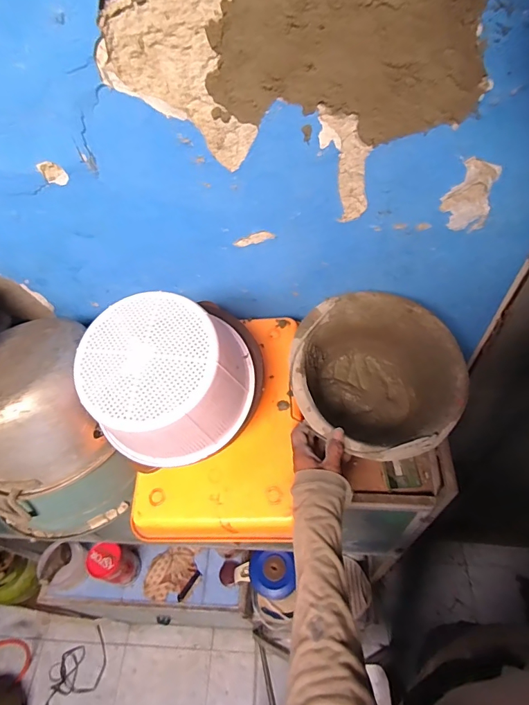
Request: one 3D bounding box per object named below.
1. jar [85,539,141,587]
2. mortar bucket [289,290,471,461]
[{"bbox_3d":[-0.450,0.626,1.231,0.094,0.191,0.093,-2,54,3],"label":"jar"},{"bbox_3d":[0.165,0.057,0.643,0.235,0.172,0.238,-2,54,3],"label":"mortar bucket"}]

